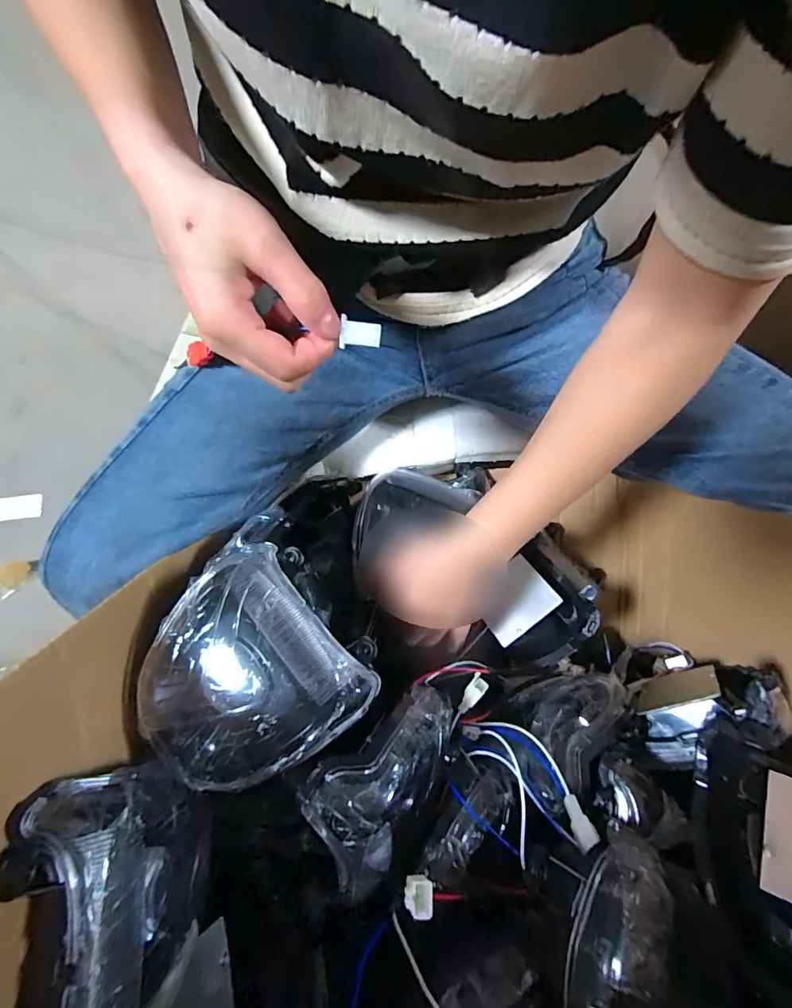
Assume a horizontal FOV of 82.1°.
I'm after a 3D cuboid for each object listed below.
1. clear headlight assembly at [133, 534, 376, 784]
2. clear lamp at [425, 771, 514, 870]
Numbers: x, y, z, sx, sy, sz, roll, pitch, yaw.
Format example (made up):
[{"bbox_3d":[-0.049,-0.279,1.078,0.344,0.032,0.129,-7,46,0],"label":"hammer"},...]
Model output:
[{"bbox_3d":[-0.093,0.106,0.293,0.132,0.066,0.126,-41,78,-8],"label":"clear headlight assembly"},{"bbox_3d":[0.050,0.194,0.282,0.074,0.018,0.028,-17,72,-44],"label":"clear lamp"}]

